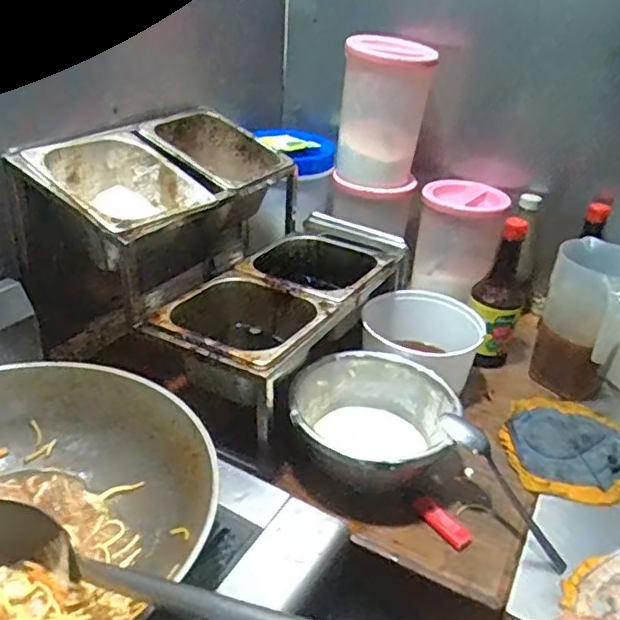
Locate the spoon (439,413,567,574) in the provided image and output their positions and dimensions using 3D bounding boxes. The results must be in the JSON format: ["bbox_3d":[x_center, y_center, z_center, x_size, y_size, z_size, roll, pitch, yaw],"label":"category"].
[{"bbox_3d":[0.198,0.181,0.642,0.025,0.037,0.185,-21,67,-36],"label":"spoon"}]

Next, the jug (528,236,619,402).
[{"bbox_3d":[0.385,0.008,0.874,0.113,0.172,0.148,19,33,23],"label":"jug"}]

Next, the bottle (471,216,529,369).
[{"bbox_3d":[0.264,-0.021,0.878,0.071,0.203,0.062,19,33,24],"label":"bottle"}]

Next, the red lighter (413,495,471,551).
[{"bbox_3d":[0.138,0.219,0.651,0.024,0.008,0.067,-18,37,-33],"label":"red lighter"}]

